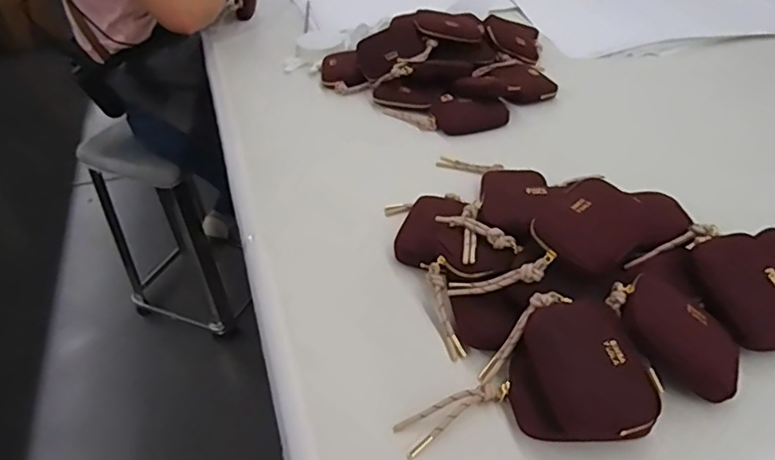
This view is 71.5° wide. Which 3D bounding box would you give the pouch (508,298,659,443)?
[{"bbox_3d":[0.165,0.122,0.465,0.113,0.047,0.109,-9,59,18],"label":"pouch"}]

